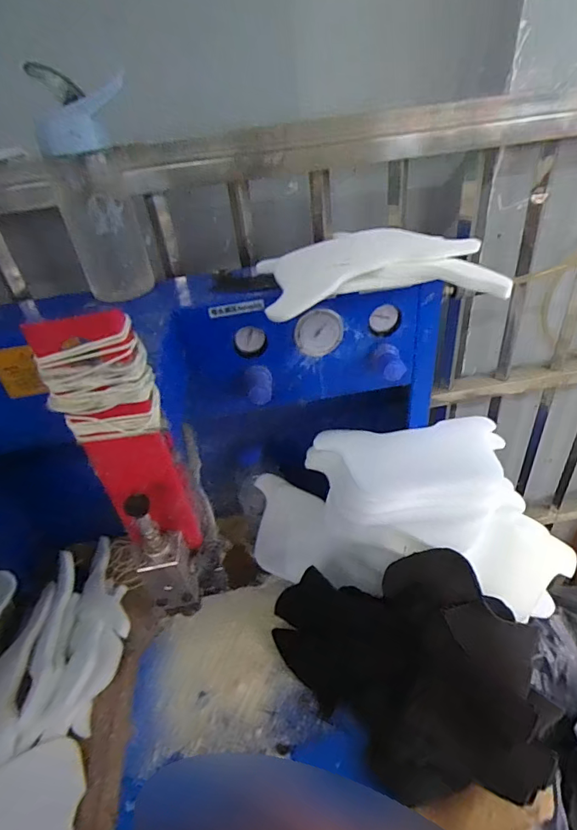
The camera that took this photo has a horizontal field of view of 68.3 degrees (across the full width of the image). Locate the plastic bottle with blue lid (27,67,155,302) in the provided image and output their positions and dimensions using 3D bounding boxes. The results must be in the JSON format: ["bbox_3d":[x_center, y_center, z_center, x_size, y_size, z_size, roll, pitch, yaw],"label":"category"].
[{"bbox_3d":[-0.199,-0.236,0.462,0.095,0.198,0.082,-17,38,-13],"label":"plastic bottle with blue lid"}]

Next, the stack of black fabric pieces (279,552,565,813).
[{"bbox_3d":[0.137,0.274,0.491,0.179,0.163,0.299,-34,44,-31],"label":"stack of black fabric pieces"}]

